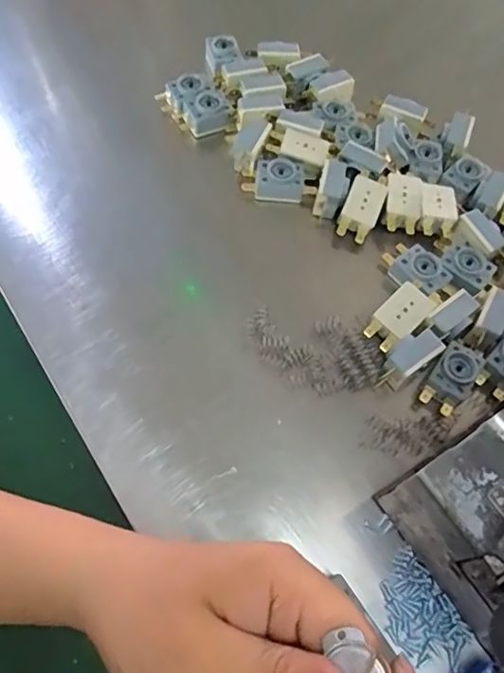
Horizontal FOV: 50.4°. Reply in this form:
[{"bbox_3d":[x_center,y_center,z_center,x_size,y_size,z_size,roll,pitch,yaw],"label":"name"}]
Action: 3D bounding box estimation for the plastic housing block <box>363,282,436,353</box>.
[{"bbox_3d":[0.100,-0.013,0.368,0.049,0.014,0.027,-40,82,-8],"label":"plastic housing block"}]

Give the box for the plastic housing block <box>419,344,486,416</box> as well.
[{"bbox_3d":[0.133,0.028,0.355,0.026,0.020,0.048,36,67,14],"label":"plastic housing block"}]

